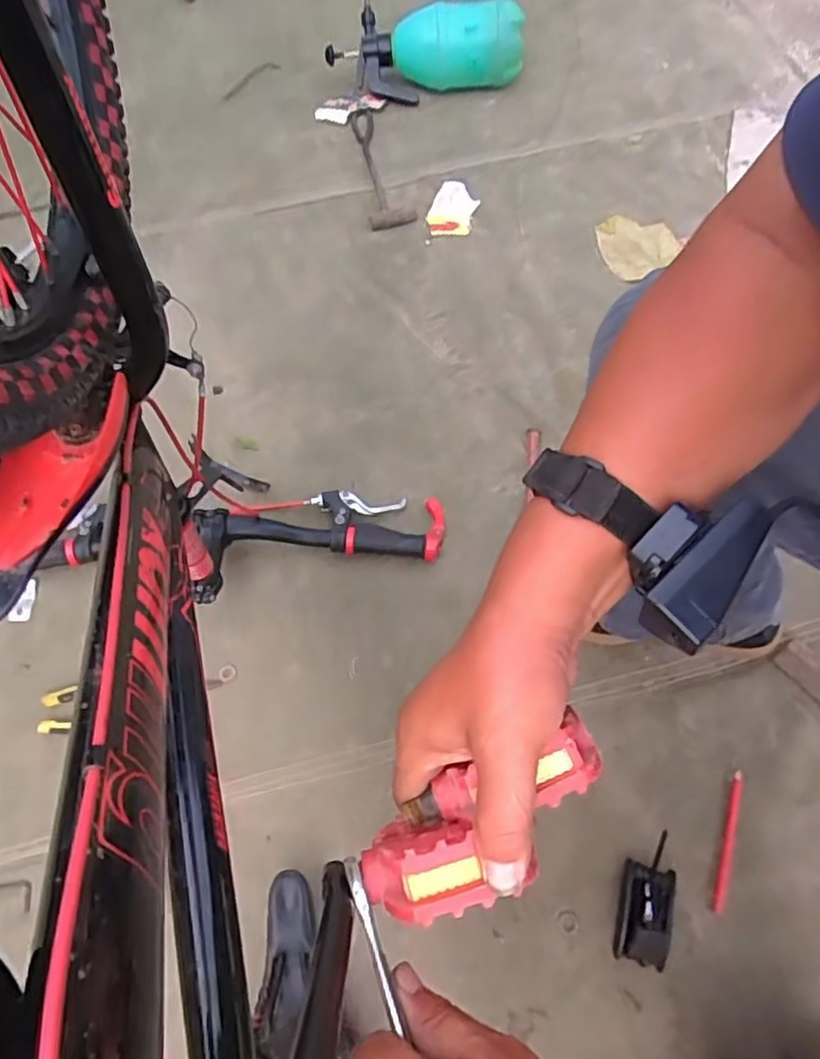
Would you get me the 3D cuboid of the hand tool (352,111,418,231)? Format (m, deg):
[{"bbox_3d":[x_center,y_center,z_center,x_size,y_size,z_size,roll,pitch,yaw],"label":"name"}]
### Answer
[{"bbox_3d":[-0.059,-0.613,1.113,0.077,0.039,0.263,-14,86,-8],"label":"hand tool"}]

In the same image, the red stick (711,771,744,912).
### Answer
[{"bbox_3d":[0.322,0.312,0.667,0.012,0.005,0.138,21,64,10],"label":"red stick"}]

